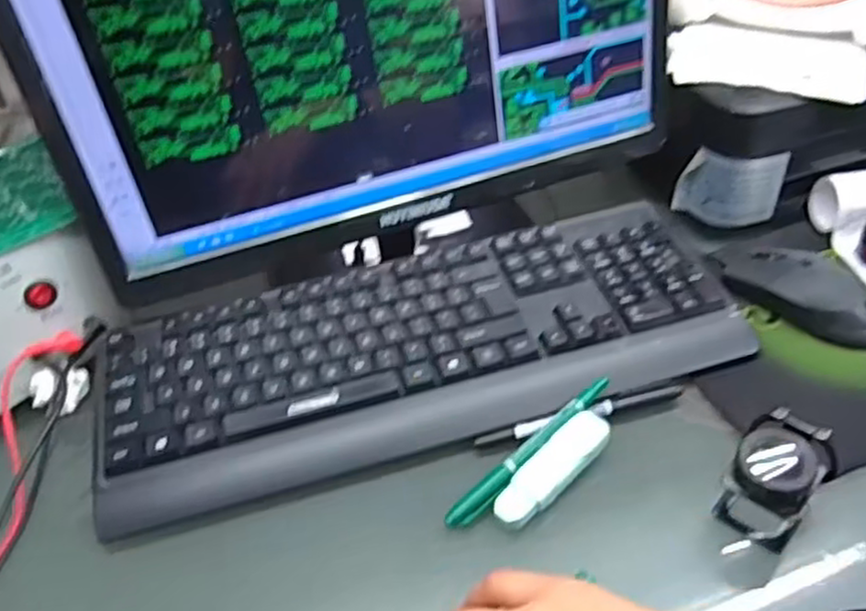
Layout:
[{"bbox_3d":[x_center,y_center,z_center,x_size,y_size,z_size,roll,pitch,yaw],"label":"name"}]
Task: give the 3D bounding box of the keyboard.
[{"bbox_3d":[-0.008,0.022,0.500,0.430,0.024,0.156,-15,42,-9],"label":"keyboard"}]

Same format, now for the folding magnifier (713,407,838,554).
[{"bbox_3d":[0.188,0.096,0.397,0.058,0.060,0.047,-33,48,-28],"label":"folding magnifier"}]

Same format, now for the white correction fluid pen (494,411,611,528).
[{"bbox_3d":[0.072,0.098,0.432,0.090,0.016,0.025,-33,48,-28],"label":"white correction fluid pen"}]

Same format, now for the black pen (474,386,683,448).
[{"bbox_3d":[0.096,0.070,0.461,0.139,0.010,0.013,-13,41,-8],"label":"black pen"}]

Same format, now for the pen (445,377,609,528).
[{"bbox_3d":[0.061,0.088,0.443,0.135,0.015,0.015,-35,48,-29],"label":"pen"}]

